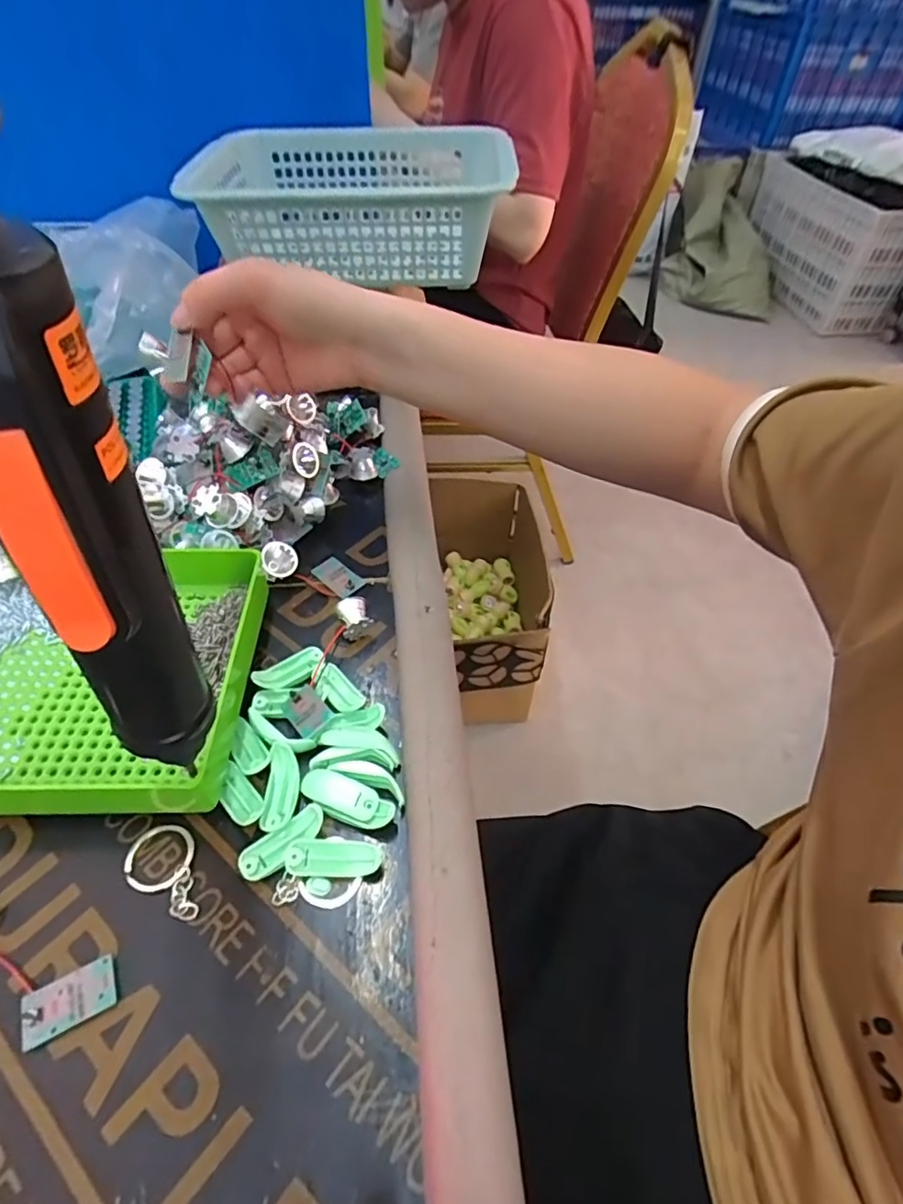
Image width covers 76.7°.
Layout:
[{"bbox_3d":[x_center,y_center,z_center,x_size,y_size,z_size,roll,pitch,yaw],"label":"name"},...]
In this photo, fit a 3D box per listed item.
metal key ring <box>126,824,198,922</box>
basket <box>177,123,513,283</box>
[{"bbox_3d":[-0.132,0.123,0.258,0.029,0.004,0.044,-13,52,-14],"label":"metal key ring"},{"bbox_3d":[-0.082,-0.345,0.493,0.234,0.078,0.179,6,49,3],"label":"basket"}]

